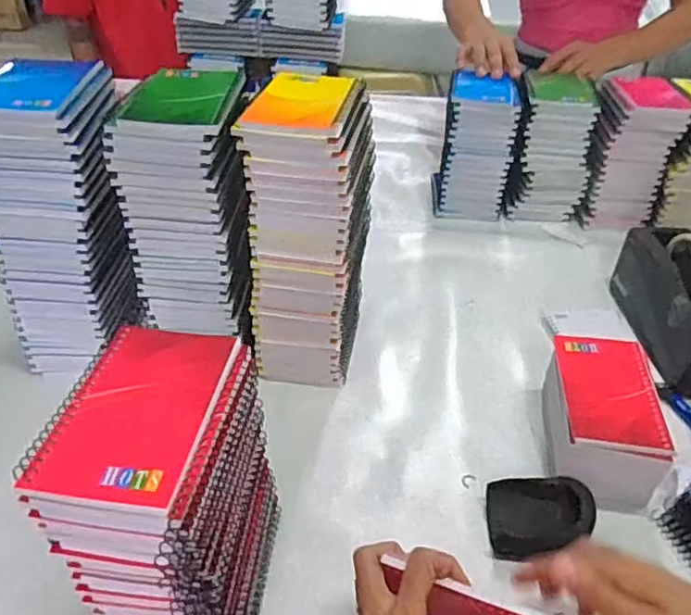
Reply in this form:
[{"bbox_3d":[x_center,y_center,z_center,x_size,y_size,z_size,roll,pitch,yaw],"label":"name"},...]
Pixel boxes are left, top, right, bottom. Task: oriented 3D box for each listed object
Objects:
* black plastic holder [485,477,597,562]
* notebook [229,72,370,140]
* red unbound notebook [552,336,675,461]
[{"bbox_3d":[0.162,0.171,0.510,0.084,0.031,0.066,-3,40,-7],"label":"black plastic holder"},{"bbox_3d":[-0.035,-0.183,0.542,0.088,0.016,0.125,10,39,11],"label":"notebook"},{"bbox_3d":[0.234,0.074,0.539,0.079,0.013,0.129,6,39,7],"label":"red unbound notebook"}]

